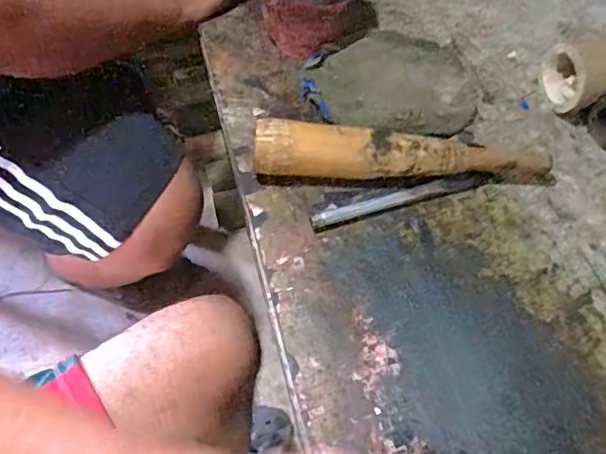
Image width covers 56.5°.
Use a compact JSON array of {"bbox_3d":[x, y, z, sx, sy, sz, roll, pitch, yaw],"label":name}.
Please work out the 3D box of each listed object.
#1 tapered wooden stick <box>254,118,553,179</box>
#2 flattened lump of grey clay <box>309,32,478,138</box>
[{"bbox_3d":[0.097,-0.070,0.531,0.287,0.053,0.049,-2,56,-9],"label":"tapered wooden stick"},{"bbox_3d":[0.103,-0.149,0.599,0.172,0.027,0.146,-8,59,-8],"label":"flattened lump of grey clay"}]

